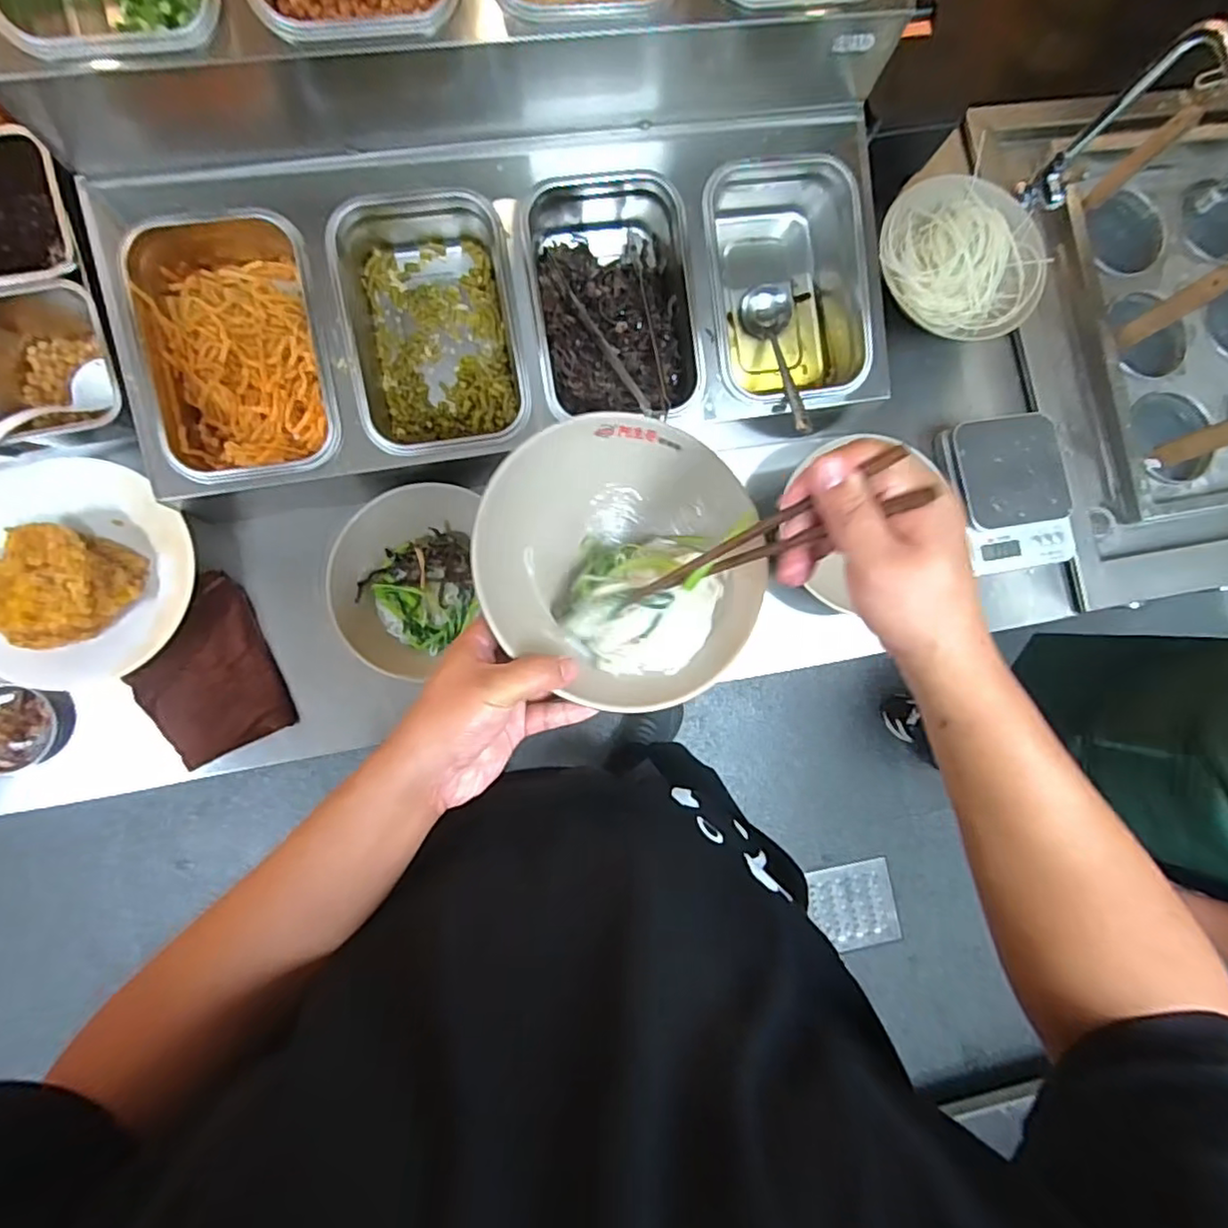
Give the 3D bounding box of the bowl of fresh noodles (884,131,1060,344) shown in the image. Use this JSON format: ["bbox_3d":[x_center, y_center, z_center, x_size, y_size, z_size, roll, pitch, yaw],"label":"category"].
[{"bbox_3d":[0.427,-0.439,0.800,0.196,0.059,0.211,0,85,-5],"label":"bowl of fresh noodles"}]

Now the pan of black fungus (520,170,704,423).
[{"bbox_3d":[-0.003,-0.324,0.654,0.161,0.089,0.248,-8,85,-6],"label":"pan of black fungus"}]

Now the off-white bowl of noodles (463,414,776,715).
[{"bbox_3d":[0.010,-0.041,0.468,0.205,0.065,0.196,0,85,-5],"label":"off-white bowl of noodles"}]

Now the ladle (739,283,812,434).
[{"bbox_3d":[0.177,-0.271,0.695,0.058,0.045,0.206,-2,65,-5],"label":"ladle"}]

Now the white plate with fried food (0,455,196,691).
[{"bbox_3d":[-0.564,-0.053,0.663,0.224,0.081,0.240,0,85,-5],"label":"white plate with fried food"}]

